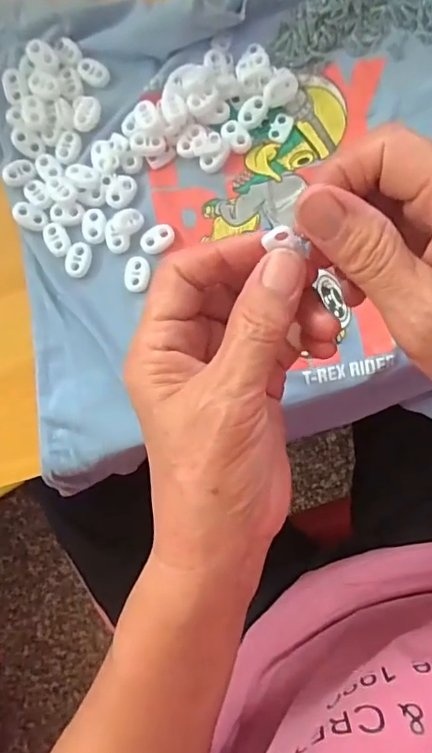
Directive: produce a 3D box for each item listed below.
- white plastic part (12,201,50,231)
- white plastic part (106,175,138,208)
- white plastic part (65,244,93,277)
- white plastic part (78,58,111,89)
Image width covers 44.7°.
[{"bbox_3d":[-0.120,-0.103,0.338,0.022,0.007,0.015,25,88,6],"label":"white plastic part"},{"bbox_3d":[-0.061,-0.119,0.338,0.015,0.005,0.023,39,89,6],"label":"white plastic part"},{"bbox_3d":[-0.088,-0.075,0.338,0.015,0.004,0.022,15,87,5],"label":"white plastic part"},{"bbox_3d":[-0.081,-0.202,0.347,0.024,0.004,0.015,37,89,6],"label":"white plastic part"}]

